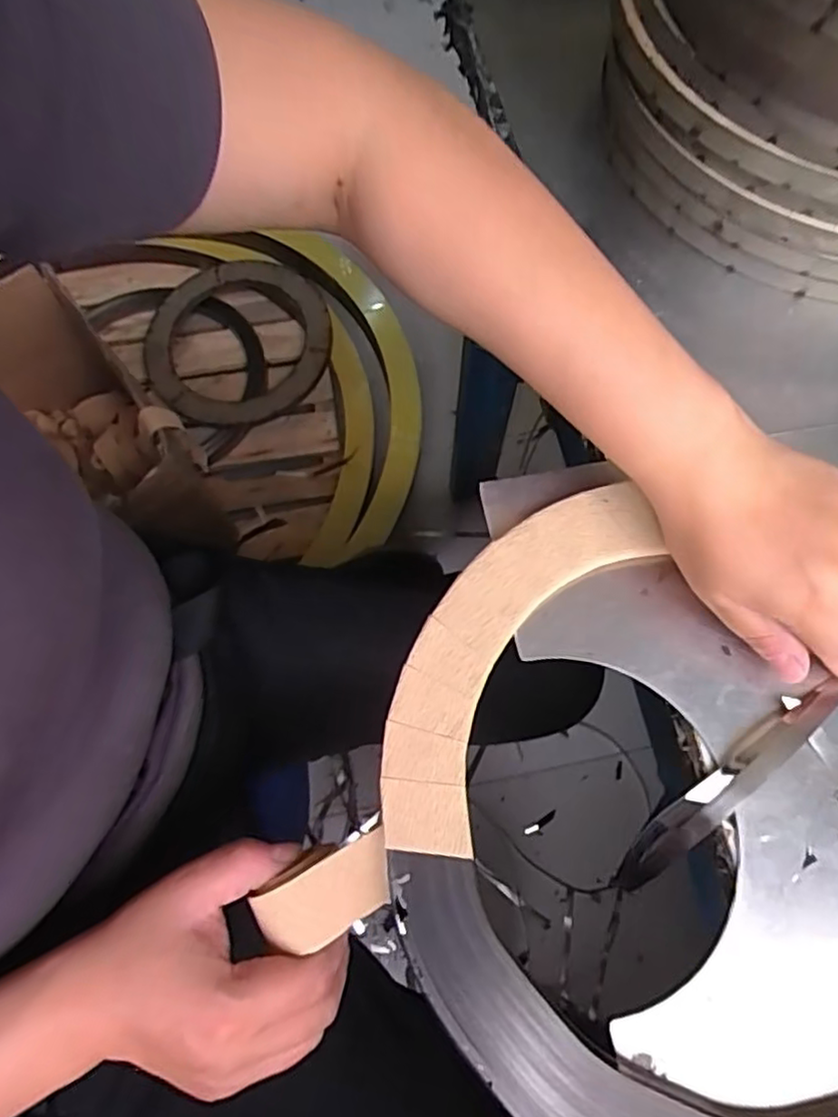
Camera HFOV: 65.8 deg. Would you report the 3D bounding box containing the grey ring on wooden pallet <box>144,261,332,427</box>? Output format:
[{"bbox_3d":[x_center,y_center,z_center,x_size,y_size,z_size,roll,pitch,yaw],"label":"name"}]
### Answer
[{"bbox_3d":[-0.326,-0.395,1.156,0.326,0.042,0.341,0,70,0],"label":"grey ring on wooden pallet"}]

